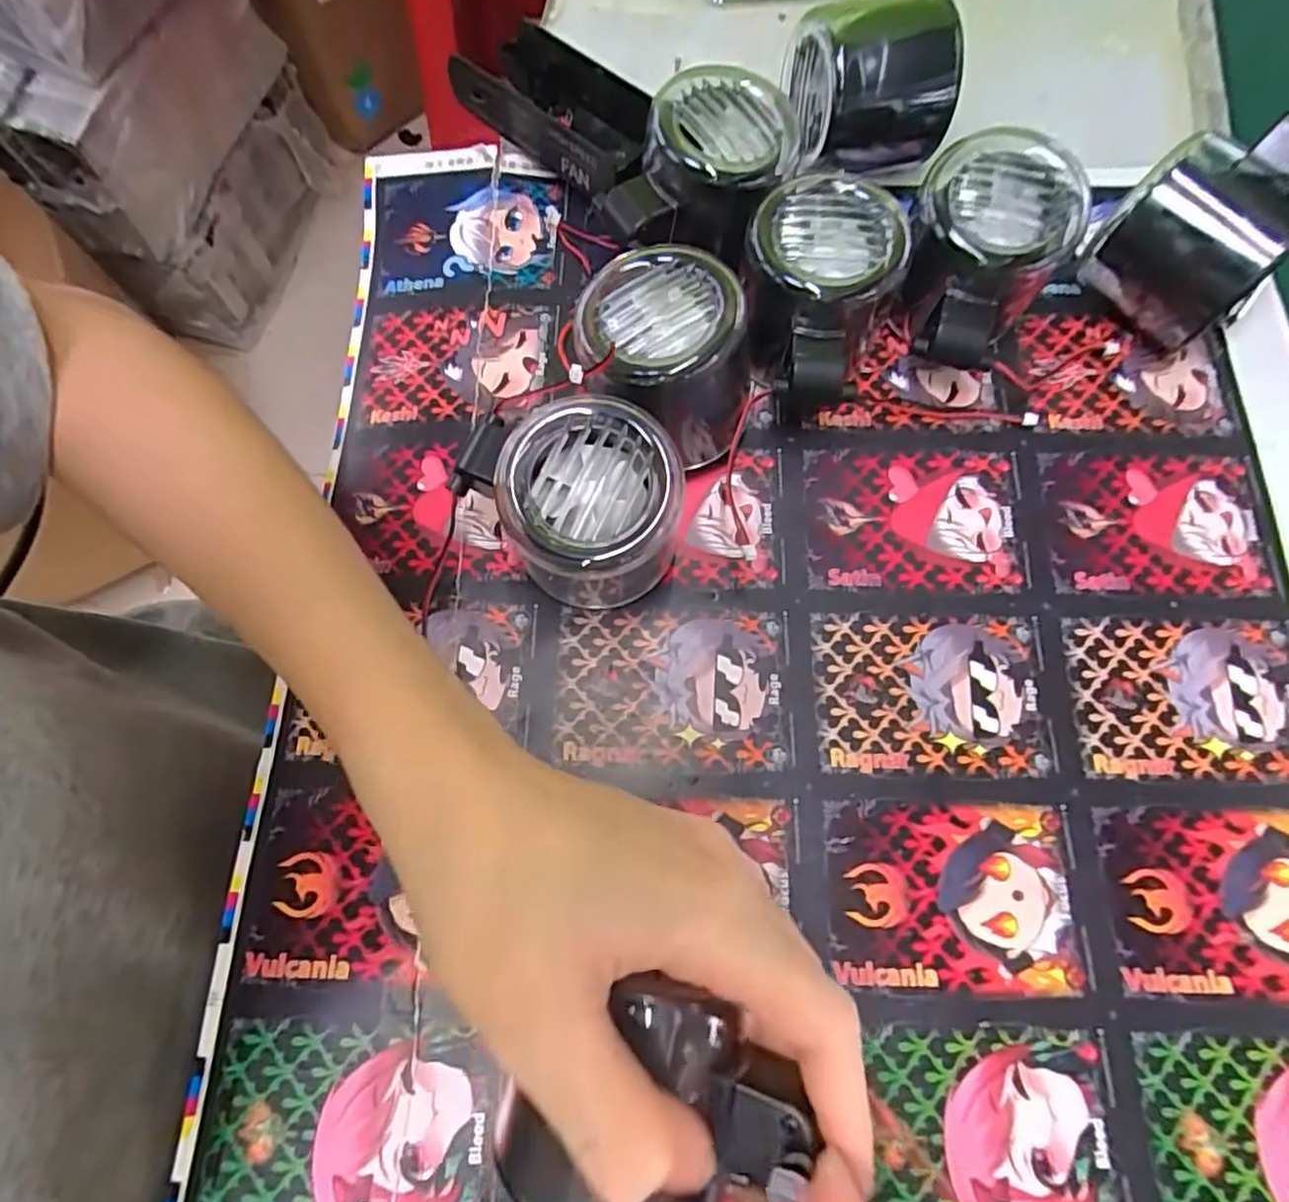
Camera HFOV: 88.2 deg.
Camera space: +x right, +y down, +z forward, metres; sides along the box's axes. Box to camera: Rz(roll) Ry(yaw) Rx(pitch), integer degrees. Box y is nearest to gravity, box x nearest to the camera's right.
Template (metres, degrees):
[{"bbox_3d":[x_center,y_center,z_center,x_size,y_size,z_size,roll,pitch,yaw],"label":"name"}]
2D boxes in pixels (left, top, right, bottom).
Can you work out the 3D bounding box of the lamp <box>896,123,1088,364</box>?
[{"bbox_3d":[0.120,-0.124,0.248,0.052,0.063,0.065,32,75,9],"label":"lamp"}]

